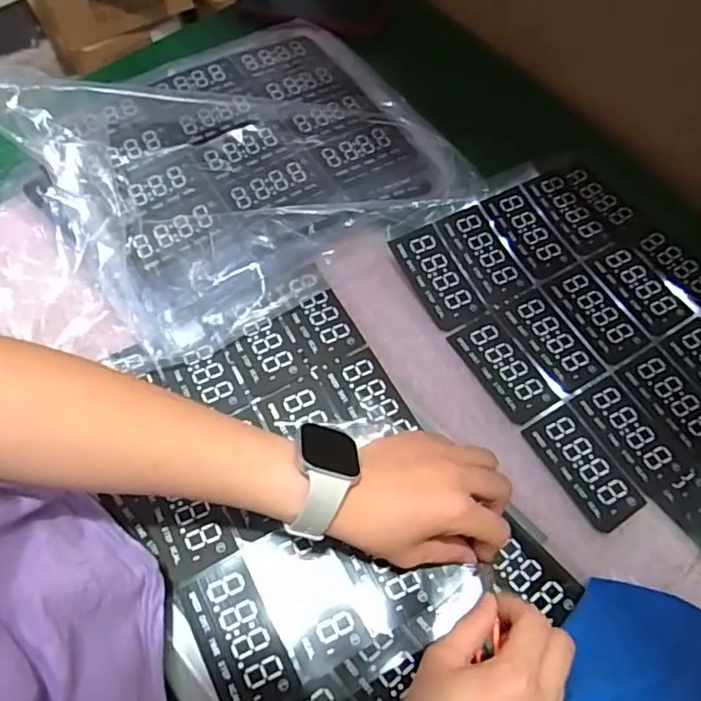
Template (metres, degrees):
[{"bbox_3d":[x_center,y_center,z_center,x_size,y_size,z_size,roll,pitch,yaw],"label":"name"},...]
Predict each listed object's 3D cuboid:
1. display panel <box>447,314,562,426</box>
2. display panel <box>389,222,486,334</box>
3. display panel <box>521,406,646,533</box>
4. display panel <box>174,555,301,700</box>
[{"bbox_3d":[0.122,0.015,0.466,0.045,0.006,0.091,-28,71,-14],"label":"display panel"},{"bbox_3d":[0.073,-0.061,0.492,0.044,0.013,0.090,-26,71,-13],"label":"display panel"},{"bbox_3d":[0.174,0.087,0.434,0.044,0.004,0.090,-31,72,-15],"label":"display panel"},{"bbox_3d":[-0.074,0.189,0.381,0.049,0.005,0.092,-26,71,-13],"label":"display panel"}]

